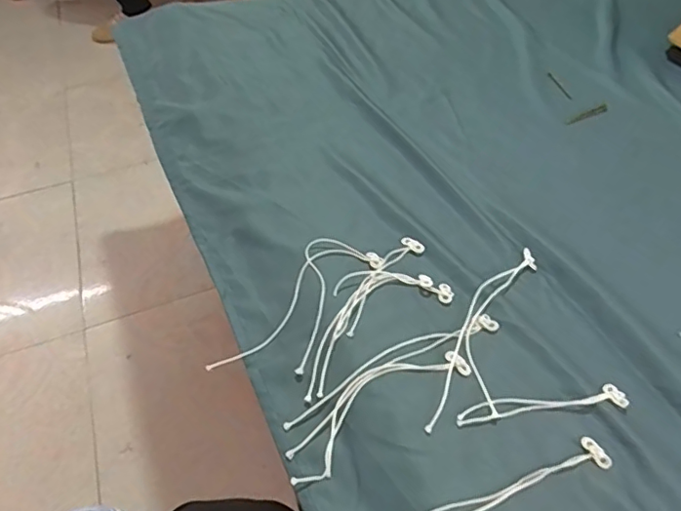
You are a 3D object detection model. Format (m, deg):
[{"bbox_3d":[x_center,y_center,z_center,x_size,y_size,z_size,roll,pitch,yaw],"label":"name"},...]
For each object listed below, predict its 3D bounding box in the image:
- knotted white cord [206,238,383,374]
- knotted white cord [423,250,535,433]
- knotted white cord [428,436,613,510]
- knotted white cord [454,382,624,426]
[{"bbox_3d":[-0.034,0.046,0.476,0.071,0.021,0.170,23,50,22],"label":"knotted white cord"},{"bbox_3d":[0.127,0.063,0.456,0.044,0.006,0.215,18,48,18],"label":"knotted white cord"},{"bbox_3d":[0.109,0.158,0.361,0.168,0.004,0.022,-17,47,-15],"label":"knotted white cord"},{"bbox_3d":[0.152,0.113,0.410,0.135,0.007,0.018,-6,45,-5],"label":"knotted white cord"}]

